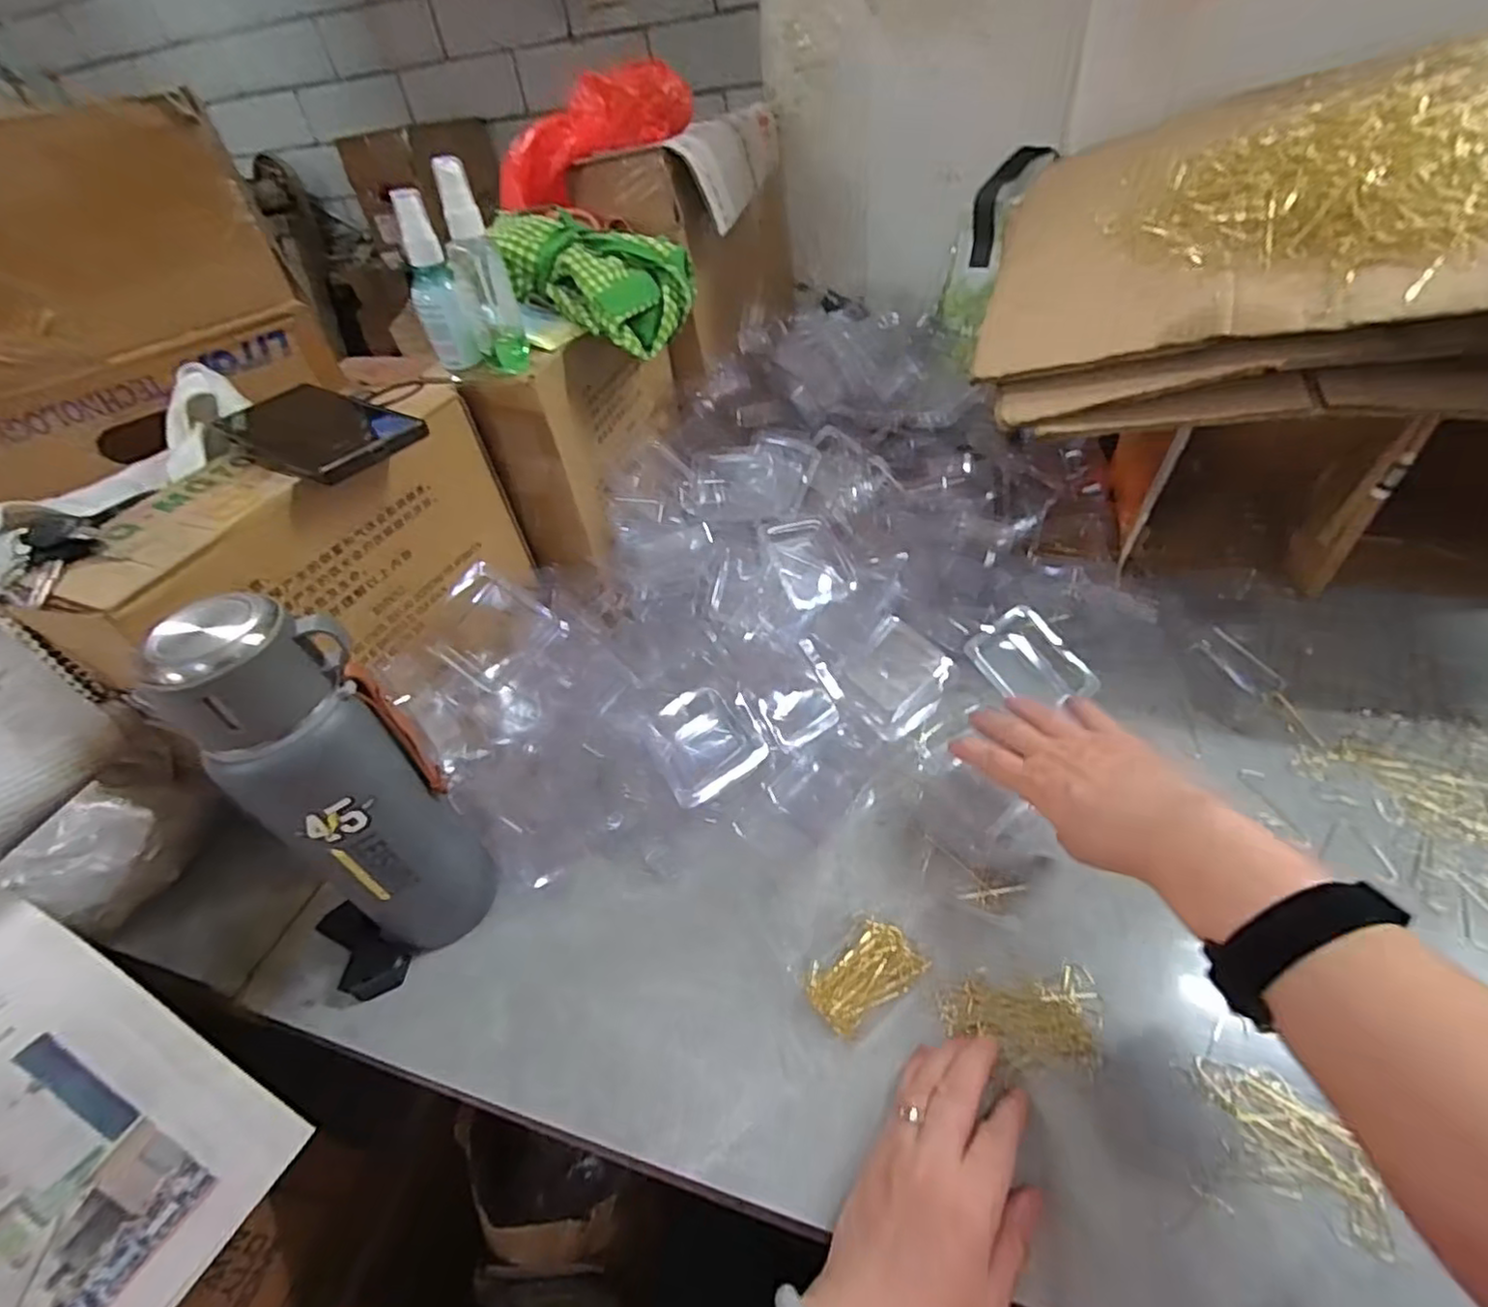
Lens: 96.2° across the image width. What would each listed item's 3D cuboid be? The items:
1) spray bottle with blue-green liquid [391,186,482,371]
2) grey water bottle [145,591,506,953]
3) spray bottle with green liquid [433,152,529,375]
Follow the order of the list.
[{"bbox_3d":[-0.237,-0.280,0.512,0.032,0.118,0.030,-24,45,-15],"label":"spray bottle with blue-green liquid"},{"bbox_3d":[-0.230,0.090,0.402,0.066,0.269,0.085,24,52,30],"label":"grey water bottle"},{"bbox_3d":[-0.196,-0.283,0.496,0.036,0.136,0.028,-20,44,-12],"label":"spray bottle with green liquid"}]

